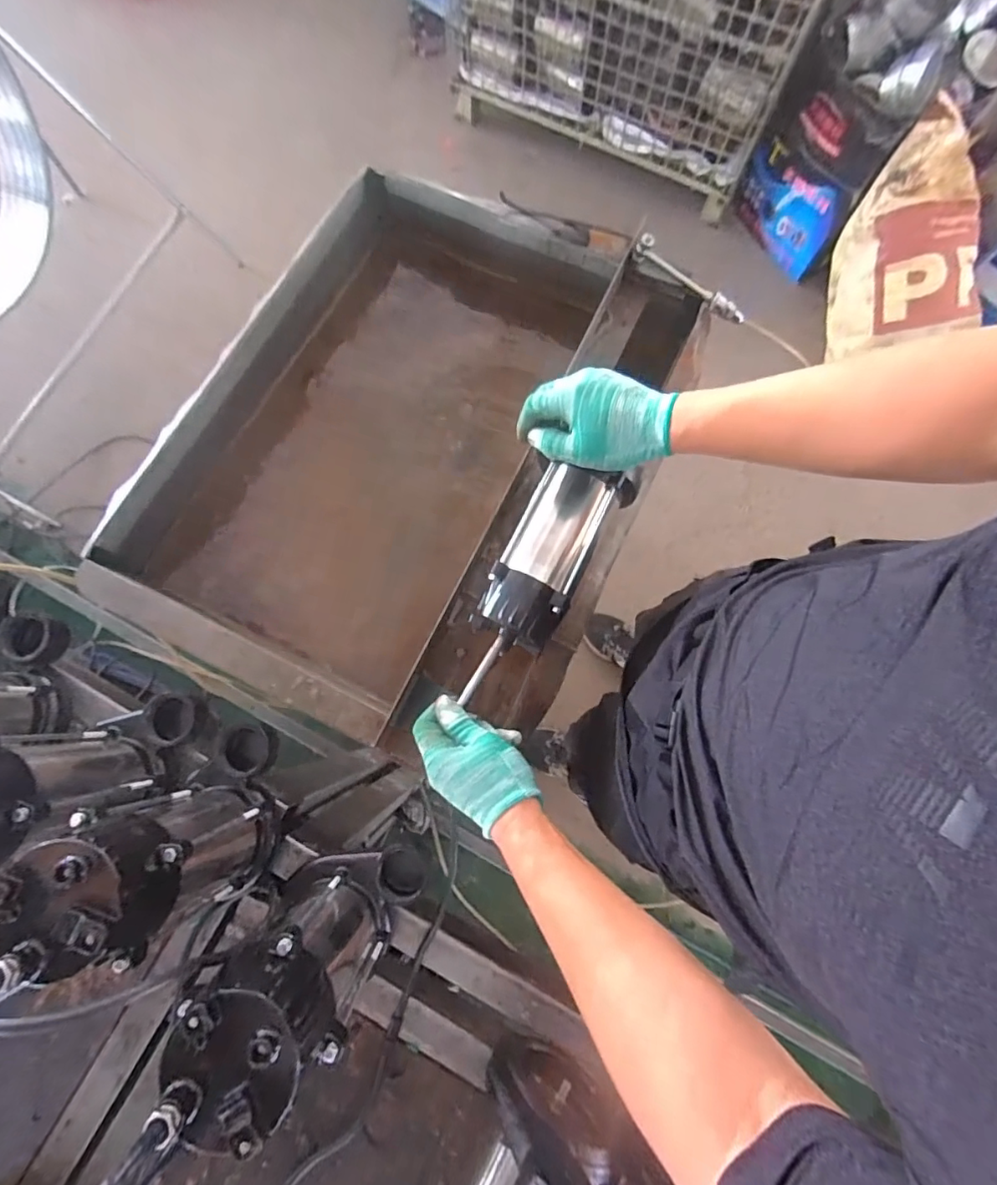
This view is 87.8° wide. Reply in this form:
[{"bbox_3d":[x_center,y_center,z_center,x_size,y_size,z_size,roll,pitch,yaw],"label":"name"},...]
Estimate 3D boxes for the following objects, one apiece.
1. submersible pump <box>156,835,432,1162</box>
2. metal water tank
[{"bbox_3d":[-0.144,0.292,0.417,0.123,0.225,0.112,0,77,-1],"label":"submersible pump"},{"bbox_3d":[-0.121,-0.200,0.767,0.623,0.224,0.738,25,77,5],"label":"metal water tank"}]

